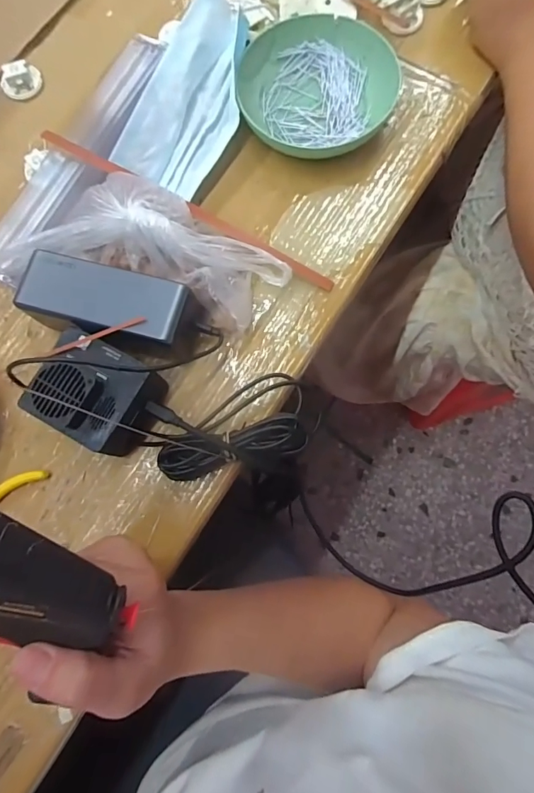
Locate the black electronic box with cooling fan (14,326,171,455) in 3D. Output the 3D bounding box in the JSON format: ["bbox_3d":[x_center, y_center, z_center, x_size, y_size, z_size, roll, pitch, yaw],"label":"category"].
[{"bbox_3d":[-0.129,-0.002,0.330,0.082,0.061,0.073,24,80,6],"label":"black electronic box with cooling fan"}]

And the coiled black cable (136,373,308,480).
[{"bbox_3d":[-0.035,0.024,0.332,0.127,0.029,0.061,-13,78,0],"label":"coiled black cable"}]

